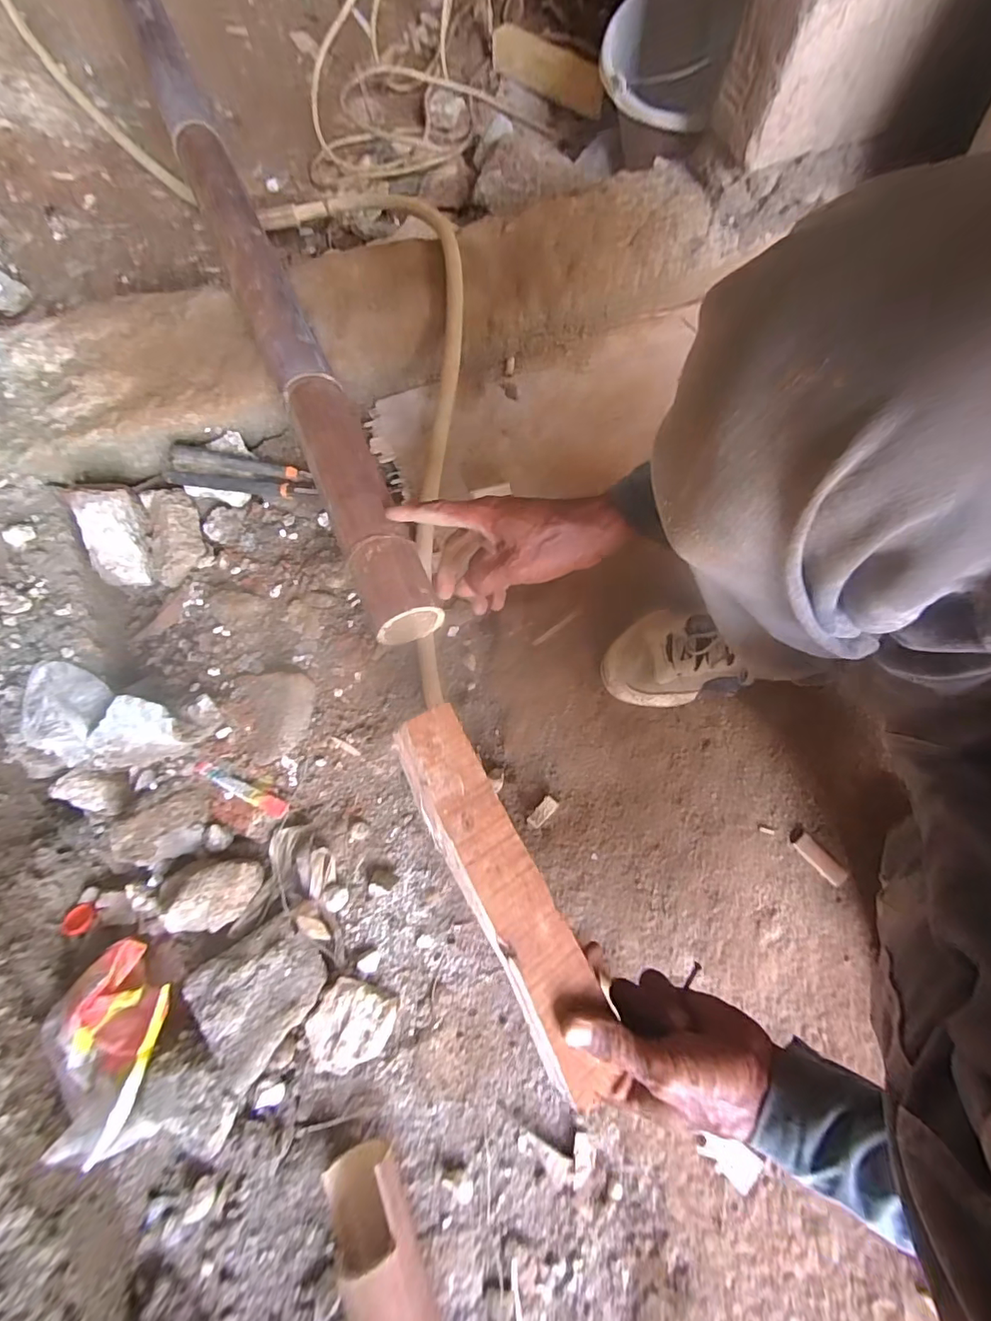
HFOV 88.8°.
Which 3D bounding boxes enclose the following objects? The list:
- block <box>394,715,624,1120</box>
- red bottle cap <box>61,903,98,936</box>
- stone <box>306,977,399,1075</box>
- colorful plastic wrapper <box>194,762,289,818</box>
[{"bbox_3d":[0.007,0.154,0.337,0.052,0.024,0.258,-27,82,-6],"label":"block"},{"bbox_3d":[-0.407,0.253,0.495,0.025,0.008,0.026,-1,72,2],"label":"red bottle cap"},{"bbox_3d":[-0.131,0.330,0.457,0.065,0.025,0.074,31,76,11],"label":"stone"},{"bbox_3d":[-0.251,0.127,0.499,0.100,0.010,0.016,26,75,5],"label":"colorful plastic wrapper"}]

